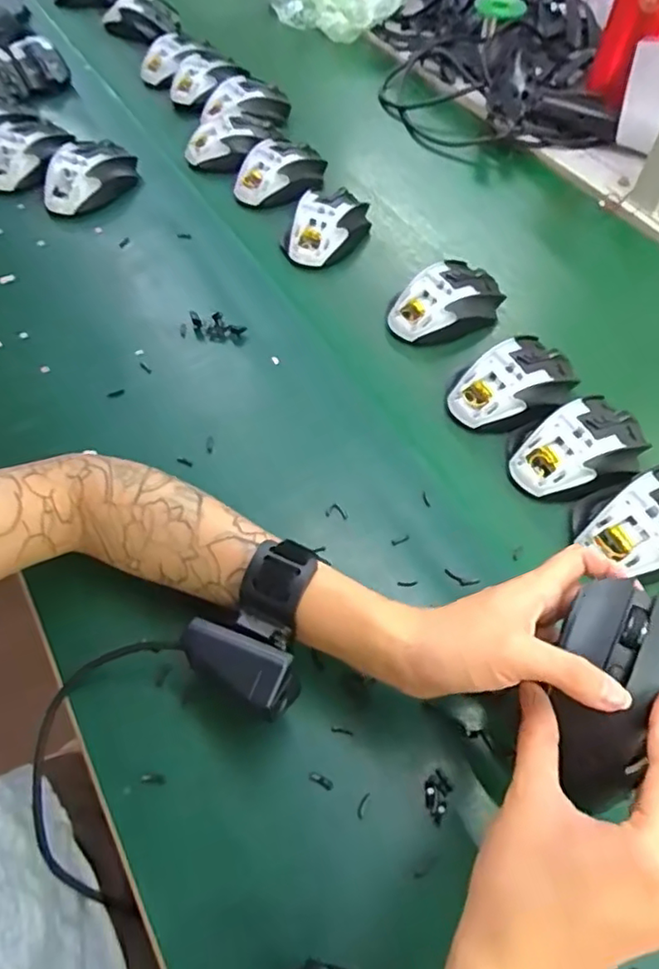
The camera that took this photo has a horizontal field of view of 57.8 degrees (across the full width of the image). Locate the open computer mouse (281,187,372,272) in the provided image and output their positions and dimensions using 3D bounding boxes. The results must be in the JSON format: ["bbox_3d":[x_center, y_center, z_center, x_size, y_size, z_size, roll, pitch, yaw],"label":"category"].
[{"bbox_3d":[-0.002,-0.271,0.620,0.063,0.034,0.104,32,62,17],"label":"open computer mouse"}]

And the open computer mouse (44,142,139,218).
[{"bbox_3d":[-0.261,-0.334,0.650,0.068,0.041,0.108,25,60,14],"label":"open computer mouse"}]

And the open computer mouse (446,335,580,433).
[{"bbox_3d":[0.156,-0.082,0.499,0.106,0.031,0.070,-27,62,-18],"label":"open computer mouse"}]

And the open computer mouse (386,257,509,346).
[{"bbox_3d":[0.109,-0.172,0.560,0.113,0.035,0.071,-21,60,-15],"label":"open computer mouse"}]

